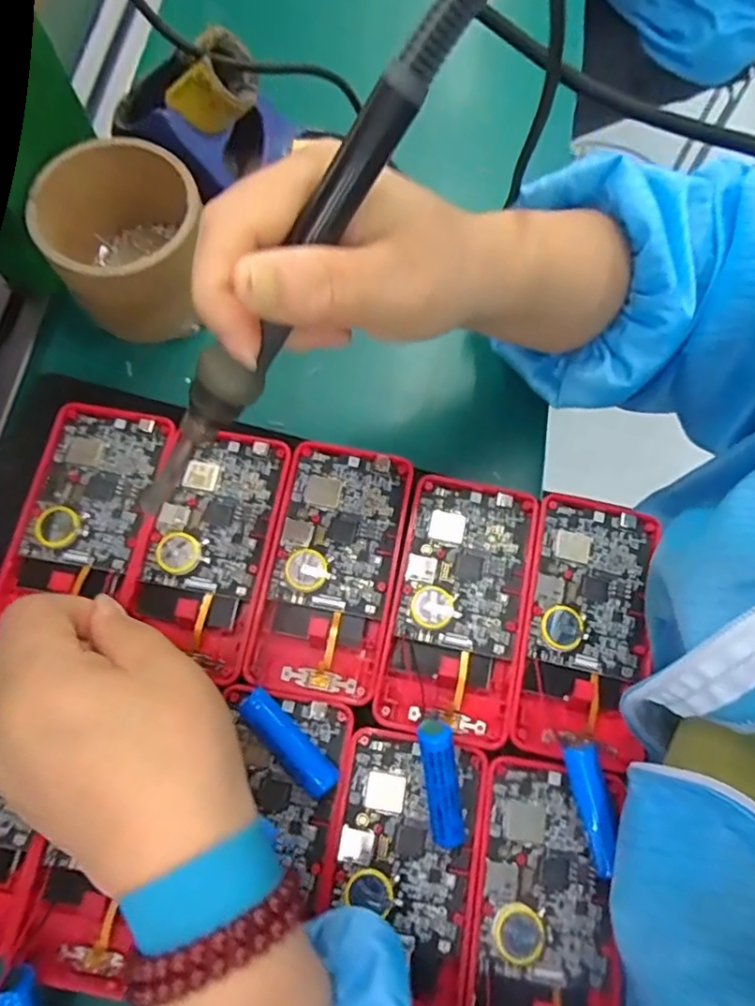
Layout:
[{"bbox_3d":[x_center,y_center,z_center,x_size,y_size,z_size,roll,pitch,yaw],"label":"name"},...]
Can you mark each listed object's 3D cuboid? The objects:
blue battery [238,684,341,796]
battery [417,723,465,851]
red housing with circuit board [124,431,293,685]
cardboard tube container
[{"bbox_3d":[-0.040,0.105,0.265,0.053,0.014,0.014,43,76,11],"label":"blue battery"},{"bbox_3d":[0.027,0.117,0.249,0.013,0.013,0.051,-10,94,-5],"label":"battery"},{"bbox_3d":[-0.083,0.021,0.299,0.060,0.012,0.115,11,73,2],"label":"red housing with circuit board"},{"bbox_3d":[-0.134,-0.141,0.328,0.081,0.063,0.086,0,73,-2],"label":"cardboard tube container"}]

